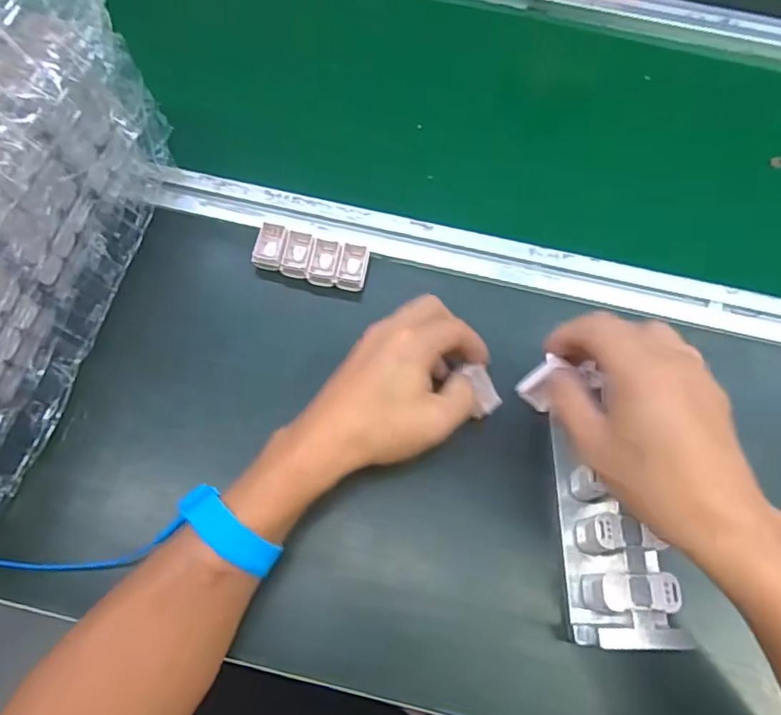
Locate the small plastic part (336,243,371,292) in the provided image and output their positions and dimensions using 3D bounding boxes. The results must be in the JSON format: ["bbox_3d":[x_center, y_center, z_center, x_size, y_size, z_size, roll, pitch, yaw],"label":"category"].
[{"bbox_3d":[-0.029,-0.069,0.437,0.021,0.014,0.036,10,66,1],"label":"small plastic part"}]

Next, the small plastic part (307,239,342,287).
[{"bbox_3d":[-0.050,-0.073,0.438,0.022,0.013,0.035,8,66,0],"label":"small plastic part"}]

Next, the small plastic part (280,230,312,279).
[{"bbox_3d":[-0.072,-0.078,0.439,0.021,0.013,0.035,9,66,1],"label":"small plastic part"}]

